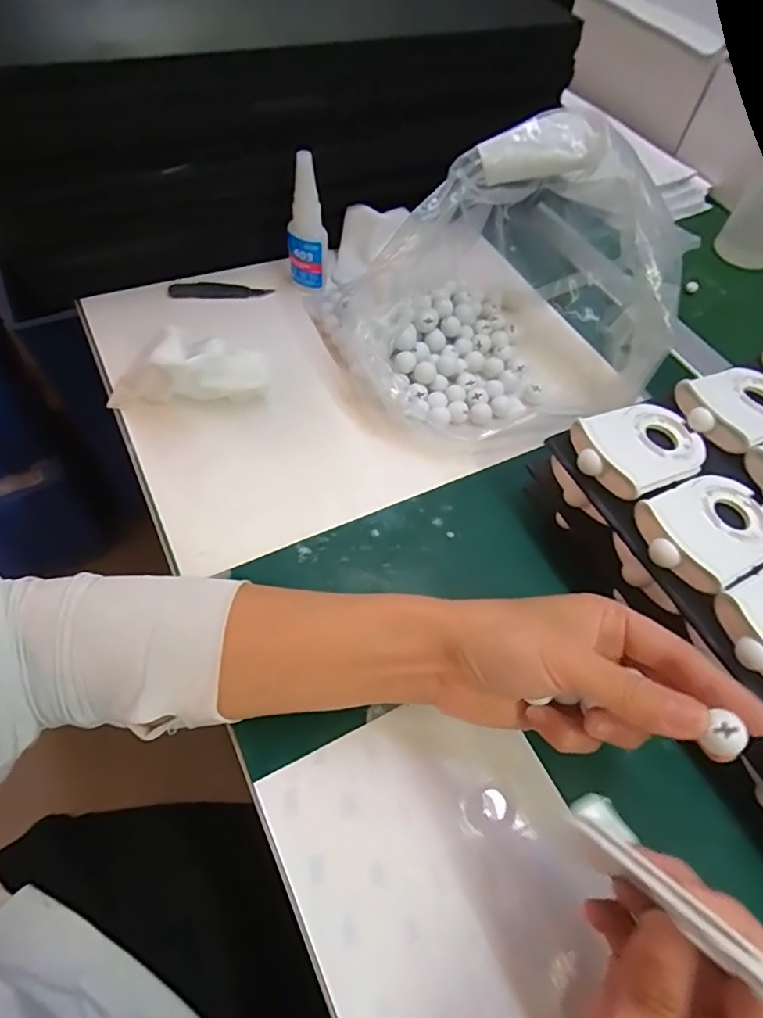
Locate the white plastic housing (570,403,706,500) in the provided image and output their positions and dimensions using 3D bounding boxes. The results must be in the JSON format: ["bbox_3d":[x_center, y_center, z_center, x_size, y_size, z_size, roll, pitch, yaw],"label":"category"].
[{"bbox_3d":[0.158,-0.040,0.335,0.090,0.014,0.058,-21,61,-18],"label":"white plastic housing"}]

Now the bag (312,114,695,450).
[{"bbox_3d":[0.102,-0.174,0.407,0.269,0.148,0.194,-15,59,-14],"label":"bag"}]

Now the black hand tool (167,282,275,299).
[{"bbox_3d":[-0.137,-0.186,0.473,0.084,0.010,0.015,-4,57,-8],"label":"black hand tool"}]

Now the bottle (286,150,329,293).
[{"bbox_3d":[-0.061,-0.227,0.452,0.031,0.106,0.022,-2,57,-6],"label":"bottle"}]

